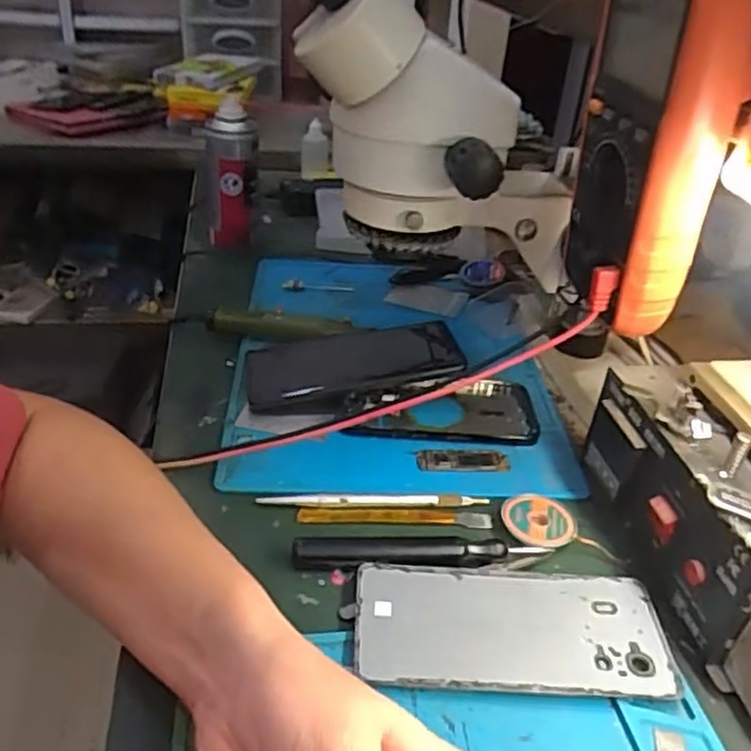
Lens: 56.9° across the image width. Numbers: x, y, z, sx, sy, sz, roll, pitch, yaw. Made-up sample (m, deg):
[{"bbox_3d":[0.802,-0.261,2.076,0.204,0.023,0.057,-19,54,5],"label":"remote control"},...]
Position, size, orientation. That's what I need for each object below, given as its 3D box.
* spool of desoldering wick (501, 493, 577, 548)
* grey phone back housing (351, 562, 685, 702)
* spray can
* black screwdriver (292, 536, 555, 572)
[{"bbox_3d":[0.102,0.092,0.436,0.044,0.008,0.043,2,33,-2],"label":"spool of desoldering wick"},{"bbox_3d":[0.071,0.134,0.368,0.161,0.006,0.074,3,33,-1],"label":"grey phone back housing"},{"bbox_3d":[-0.150,-0.201,0.719,0.049,0.149,0.044,-4,34,-14],"label":"spray can"},{"bbox_3d":[0.027,0.102,0.402,0.146,0.012,0.019,1,33,-4],"label":"black screwdriver"}]

